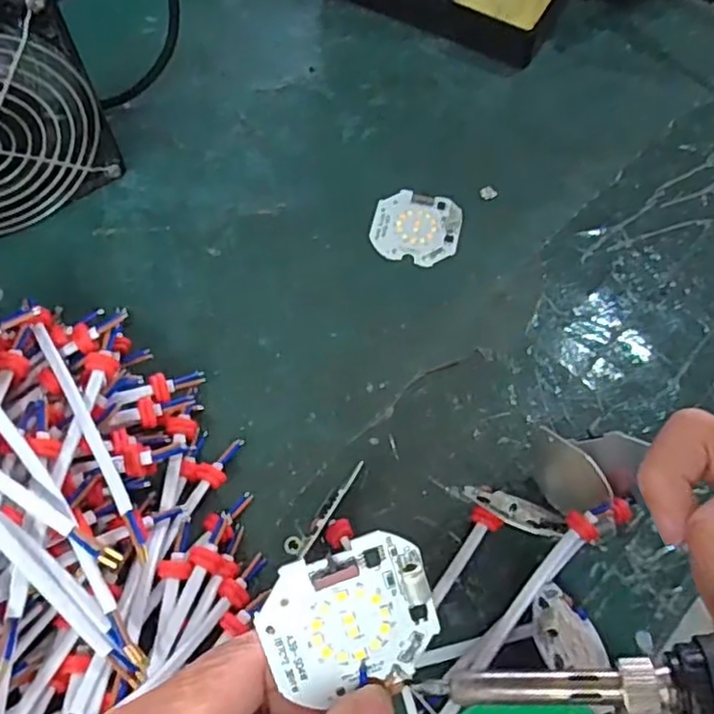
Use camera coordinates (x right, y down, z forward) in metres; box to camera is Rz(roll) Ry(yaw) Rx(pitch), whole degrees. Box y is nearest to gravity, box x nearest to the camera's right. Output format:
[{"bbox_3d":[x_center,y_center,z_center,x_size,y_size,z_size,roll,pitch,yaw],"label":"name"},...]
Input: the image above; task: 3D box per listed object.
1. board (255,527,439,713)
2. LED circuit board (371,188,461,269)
[{"bbox_3d":[-0.001,0.073,0.179,0.046,0.007,0.043,-16,105,-10],"label":"board"},{"bbox_3d":[0.033,-0.072,0.366,0.046,0.004,0.044,16,66,5],"label":"LED circuit board"}]

